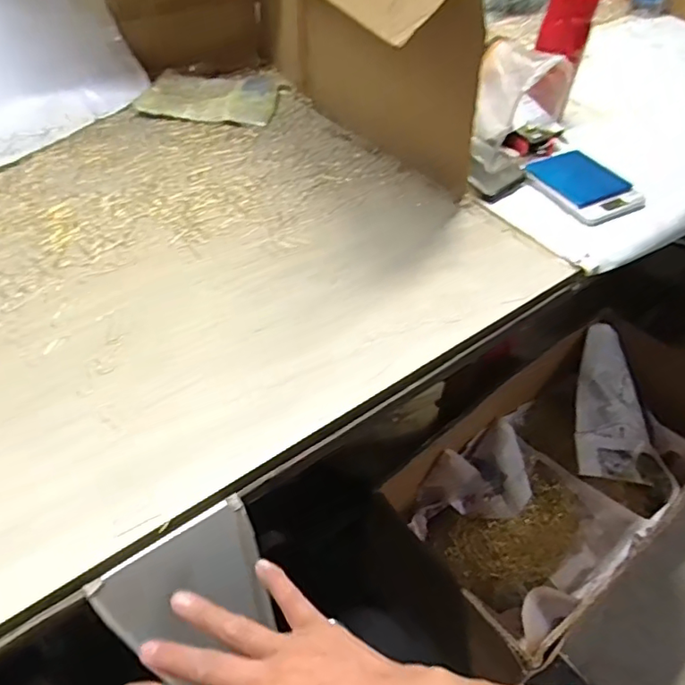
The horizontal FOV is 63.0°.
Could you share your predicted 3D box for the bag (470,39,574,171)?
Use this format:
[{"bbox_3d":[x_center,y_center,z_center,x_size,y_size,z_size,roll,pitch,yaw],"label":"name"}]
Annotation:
[{"bbox_3d":[0.243,-0.331,0.770,0.116,0.121,0.151,16,49,12],"label":"bag"}]

